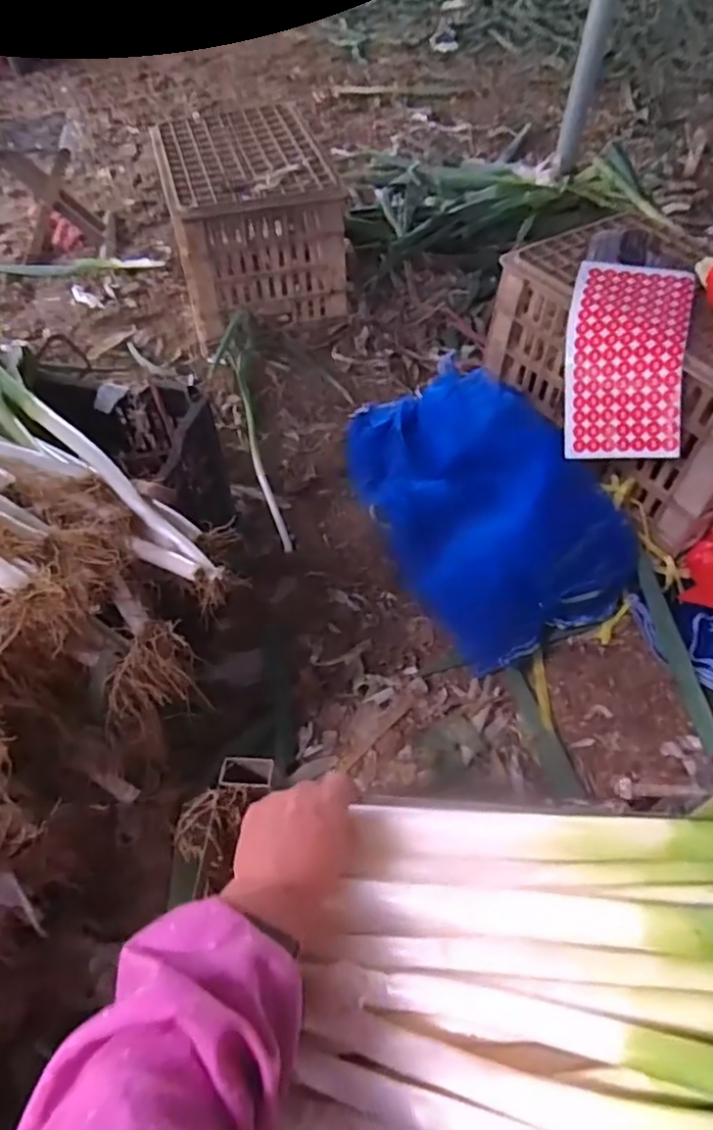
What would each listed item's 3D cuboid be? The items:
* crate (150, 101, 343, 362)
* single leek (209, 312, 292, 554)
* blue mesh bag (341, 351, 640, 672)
[{"bbox_3d":[-0.246,-0.776,1.432,0.341,0.266,0.467,-14,55,-11],"label":"crate"},{"bbox_3d":[-0.211,-0.266,1.193,0.097,0.067,0.581,-9,54,-8],"label":"single leek"},{"bbox_3d":[0.185,-0.137,1.048,0.310,0.152,0.574,-22,57,-16],"label":"blue mesh bag"}]

